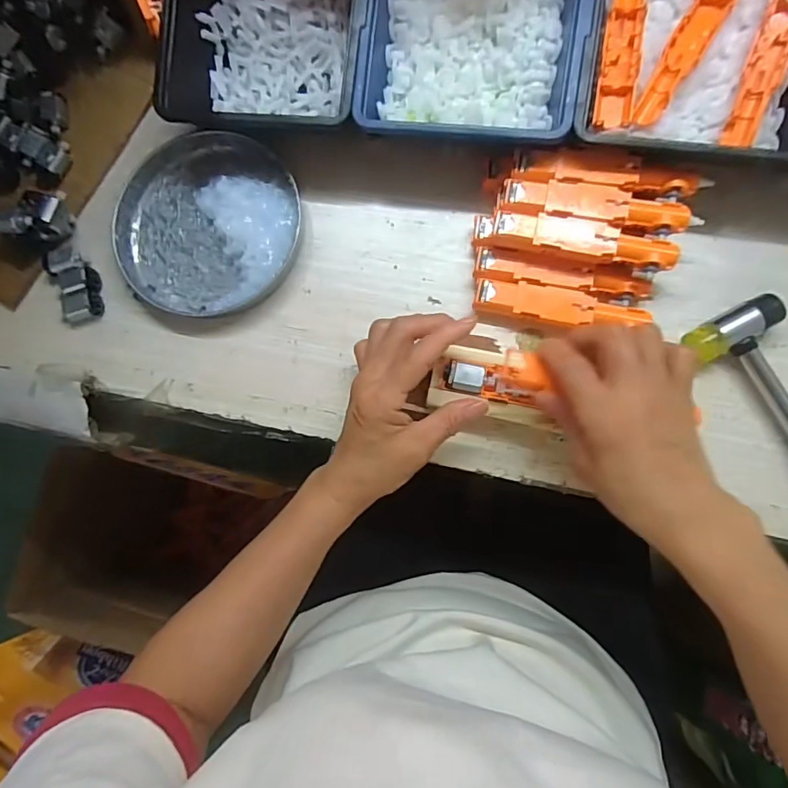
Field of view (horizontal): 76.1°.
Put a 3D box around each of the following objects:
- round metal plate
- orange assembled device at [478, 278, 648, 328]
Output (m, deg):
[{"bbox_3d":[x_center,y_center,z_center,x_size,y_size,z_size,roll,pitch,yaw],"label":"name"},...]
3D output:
[{"bbox_3d":[-0.149,-0.133,0.389,0.153,0.017,0.139,19,86,7],"label":"round metal plate"},{"bbox_3d":[0.116,-0.059,0.355,0.115,0.020,0.026,13,85,7],"label":"orange assembled device"}]

